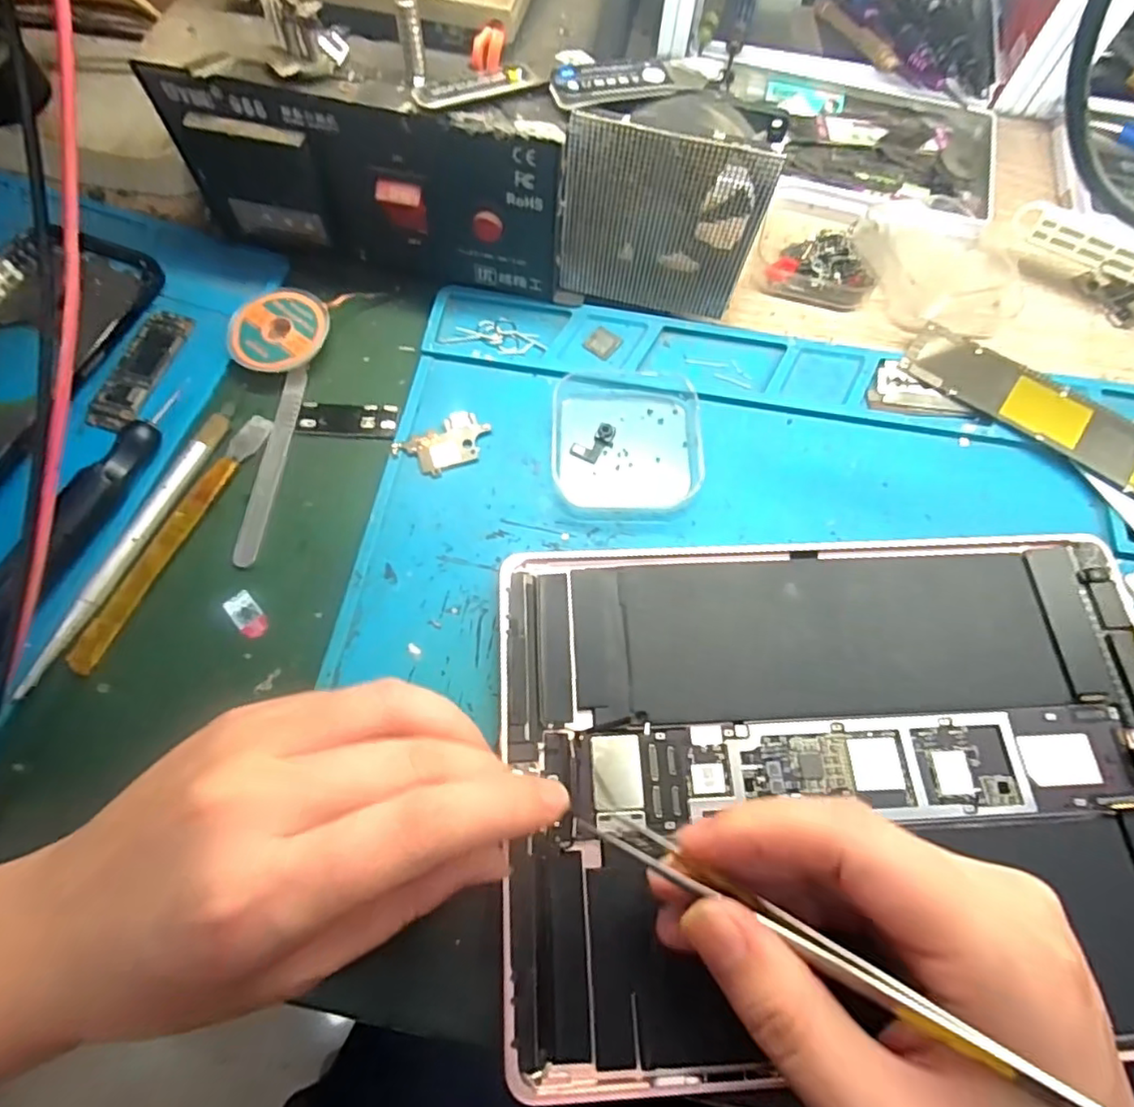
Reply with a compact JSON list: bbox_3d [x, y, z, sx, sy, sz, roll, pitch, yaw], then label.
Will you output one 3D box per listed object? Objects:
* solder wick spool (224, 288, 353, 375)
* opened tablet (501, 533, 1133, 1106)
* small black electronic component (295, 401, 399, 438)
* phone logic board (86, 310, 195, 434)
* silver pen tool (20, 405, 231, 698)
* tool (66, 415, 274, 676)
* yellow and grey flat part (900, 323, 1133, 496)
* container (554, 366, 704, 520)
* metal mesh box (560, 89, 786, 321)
[{"bbox_3d":[-0.130,-0.103,0.281,0.043,0.014,0.047,1,69,-2],"label":"solder wick spool"},{"bbox_3d":[0.103,0.075,0.220,0.246,0.009,0.174,-2,69,-3],"label":"opened tablet"},{"bbox_3d":[-0.098,-0.060,0.273,0.044,0.004,0.017,3,69,0],"label":"small black electronic component"},{"bbox_3d":[-0.190,-0.084,0.272,0.019,0.004,0.063,13,69,3],"label":"phone logic board"},{"bbox_3d":[-0.172,-0.007,0.244,0.009,0.006,0.133,20,70,6],"label":"silver pen tool"},{"bbox_3d":[-0.158,-0.009,0.247,0.012,0.004,0.120,22,70,6],"label":"tool"},{"bbox_3d":[0.232,-0.053,0.274,0.165,0.007,0.035,36,72,11],"label":"yellow and grey flat part"},{"bbox_3d":[0.026,-0.048,0.263,0.065,0.014,0.064,3,69,-1],"label":"container"},{"bbox_3d":[0.040,-0.145,0.262,0.080,0.085,0.025,8,69,1],"label":"metal mesh box"}]

